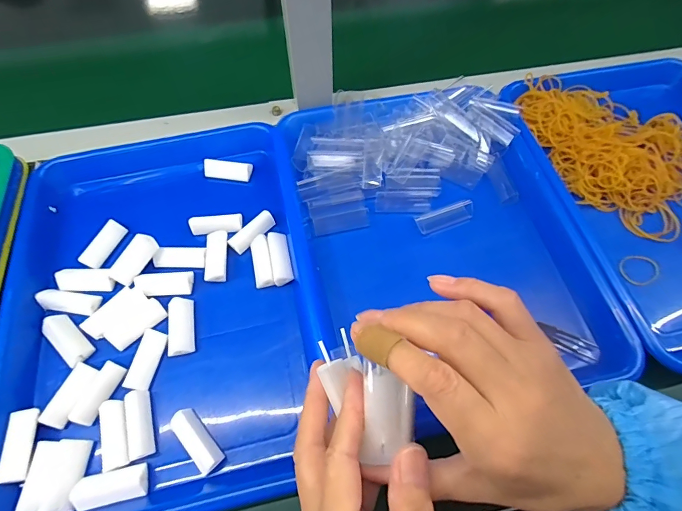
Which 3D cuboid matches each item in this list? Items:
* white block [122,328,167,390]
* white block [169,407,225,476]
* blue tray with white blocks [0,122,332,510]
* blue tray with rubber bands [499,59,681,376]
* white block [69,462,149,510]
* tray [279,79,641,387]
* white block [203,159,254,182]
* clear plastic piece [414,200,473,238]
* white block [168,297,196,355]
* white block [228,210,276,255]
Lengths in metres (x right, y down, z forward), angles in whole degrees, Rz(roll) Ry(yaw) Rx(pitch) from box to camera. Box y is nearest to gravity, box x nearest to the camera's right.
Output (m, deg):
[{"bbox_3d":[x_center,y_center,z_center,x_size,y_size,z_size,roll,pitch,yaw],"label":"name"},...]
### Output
[{"bbox_3d":[-0.157,0.083,0.305,0.019,0.009,0.046,9,62,4],"label":"white block"},{"bbox_3d":[-0.105,0.134,0.278,0.018,0.012,0.046,-36,80,-18],"label":"white block"},{"bbox_3d":[-0.152,0.027,0.332,0.251,0.033,0.348,-10,63,-6],"label":"blue tray with white blocks"},{"bbox_3d":[0.328,-0.084,0.402,0.252,0.046,0.379,-12,63,-7],"label":"blue tray with rubber bands"},{"bbox_3d":[-0.159,0.161,0.265,0.047,0.010,0.021,-12,63,-7],"label":"white block"},{"bbox_3d":[0.085,-0.033,0.353,0.245,0.036,0.297,-8,63,-5],"label":"tray"},{"bbox_3d":[-0.117,-0.088,0.396,0.048,0.012,0.018,6,62,3],"label":"white block"},{"bbox_3d":[0.101,-0.037,0.368,0.055,0.011,0.021,-17,64,-9],"label":"clear plastic piece"},{"bbox_3d":[-0.133,0.059,0.319,0.021,0.009,0.047,-10,63,-6],"label":"white block"},{"bbox_3d":[-0.083,-0.023,0.358,0.046,0.010,0.019,-39,69,-19],"label":"white block"}]

